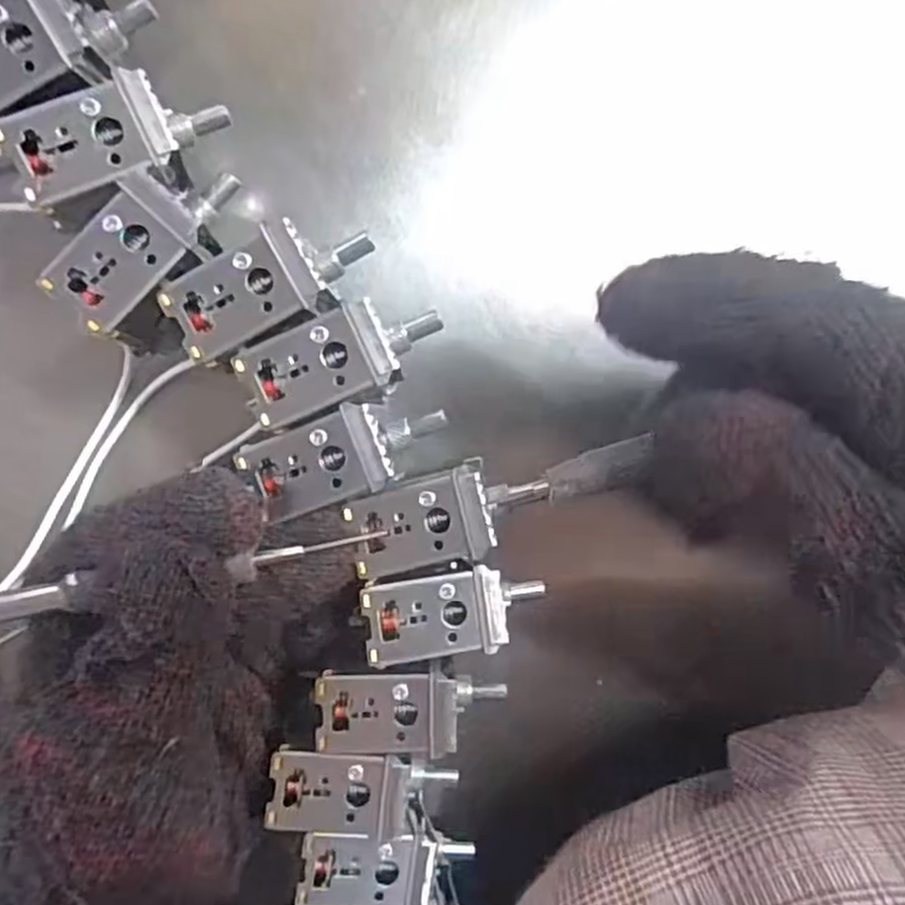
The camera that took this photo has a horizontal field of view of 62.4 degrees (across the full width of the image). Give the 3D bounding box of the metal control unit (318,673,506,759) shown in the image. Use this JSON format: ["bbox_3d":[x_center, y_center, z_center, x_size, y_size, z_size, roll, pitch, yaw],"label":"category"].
[{"bbox_3d":[-0.011,0.071,0.212,0.051,0.018,0.022,2,99,-3],"label":"metal control unit"}]

